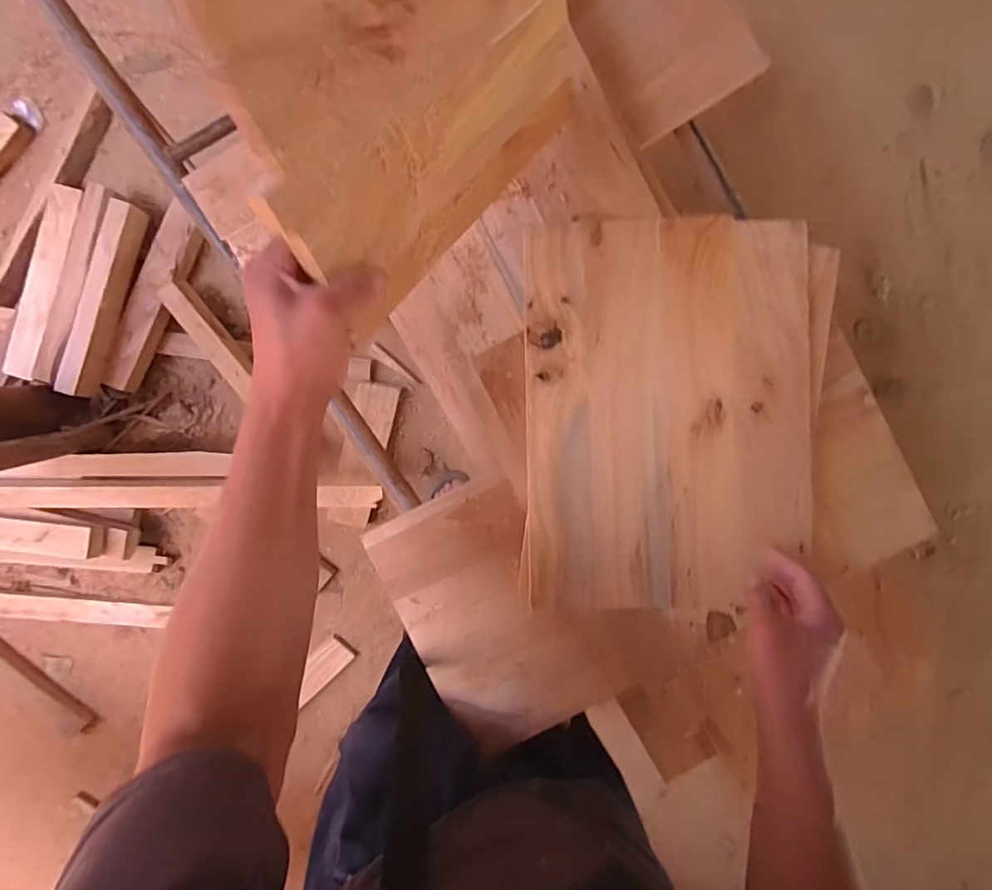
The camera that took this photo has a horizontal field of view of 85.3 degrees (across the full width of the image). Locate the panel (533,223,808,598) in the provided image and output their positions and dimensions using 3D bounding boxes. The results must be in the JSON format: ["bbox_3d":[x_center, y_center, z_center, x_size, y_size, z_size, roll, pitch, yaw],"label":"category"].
[{"bbox_3d":[0.182,-0.032,0.564,0.294,0.009,0.399,0,90,-1],"label":"panel"}]

